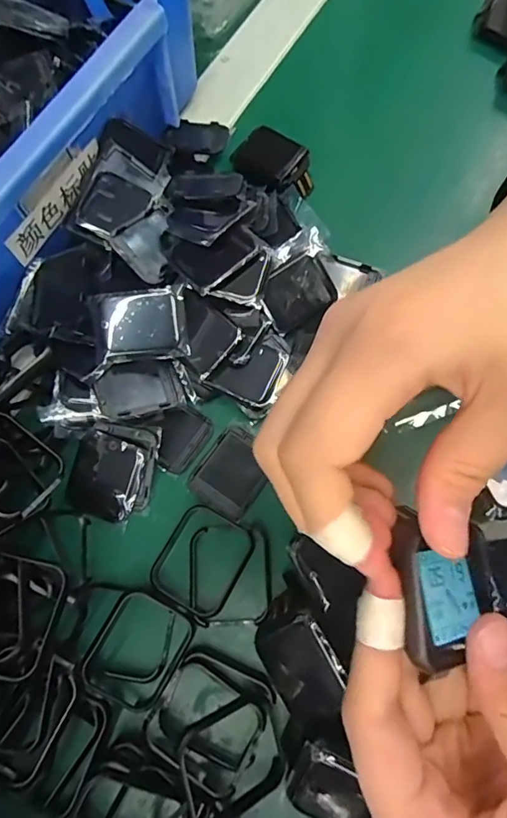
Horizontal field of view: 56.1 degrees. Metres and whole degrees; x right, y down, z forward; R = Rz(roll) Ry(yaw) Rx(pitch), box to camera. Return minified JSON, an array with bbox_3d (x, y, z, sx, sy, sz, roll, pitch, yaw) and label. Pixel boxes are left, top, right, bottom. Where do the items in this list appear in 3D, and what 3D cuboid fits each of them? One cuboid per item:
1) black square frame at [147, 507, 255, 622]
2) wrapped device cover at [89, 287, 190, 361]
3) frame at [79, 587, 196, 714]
[{"bbox_3d":[-0.024,0.070,0.223,0.038,0.005,0.044,28,66,11],"label":"black square frame"},{"bbox_3d":[-0.056,-0.042,0.233,0.042,0.008,0.032,-3,92,-14],"label":"wrapped device cover"},{"bbox_3d":[-0.050,0.105,0.208,0.039,0.011,0.043,34,77,-10],"label":"frame"}]

